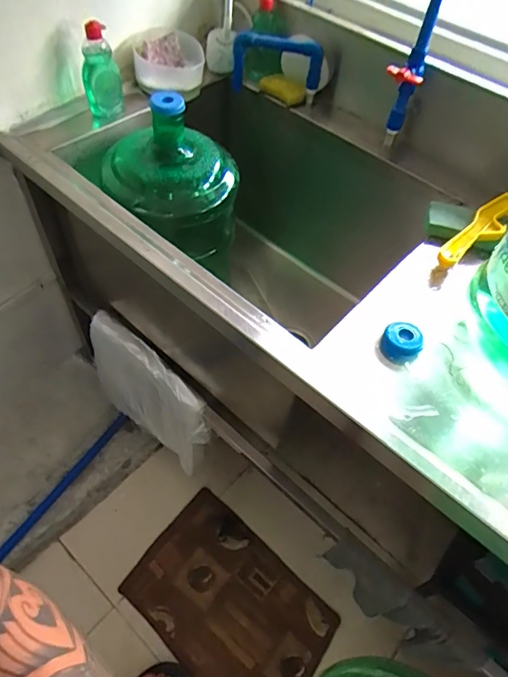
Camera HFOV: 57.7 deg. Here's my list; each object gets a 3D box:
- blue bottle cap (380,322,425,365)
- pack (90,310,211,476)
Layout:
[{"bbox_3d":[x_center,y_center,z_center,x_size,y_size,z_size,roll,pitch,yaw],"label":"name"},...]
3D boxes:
[{"bbox_3d":[0.204,0.006,0.641,0.052,0.029,0.052,3,54,-4],"label":"blue bottle cap"},{"bbox_3d":[-0.259,0.155,1.169,0.396,0.355,0.079,38,60,20],"label":"pack"}]

